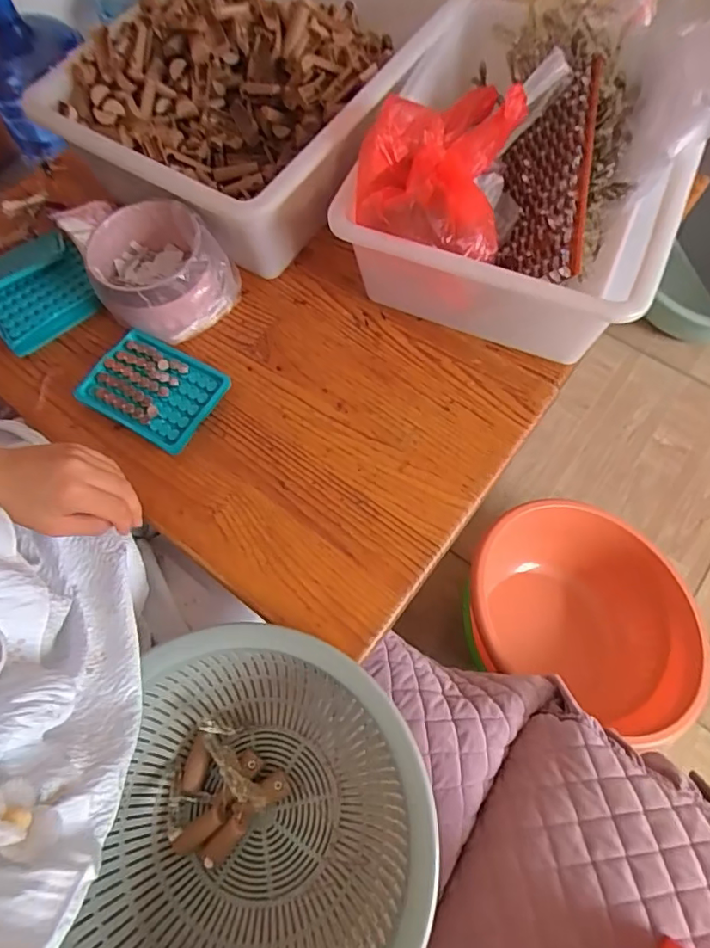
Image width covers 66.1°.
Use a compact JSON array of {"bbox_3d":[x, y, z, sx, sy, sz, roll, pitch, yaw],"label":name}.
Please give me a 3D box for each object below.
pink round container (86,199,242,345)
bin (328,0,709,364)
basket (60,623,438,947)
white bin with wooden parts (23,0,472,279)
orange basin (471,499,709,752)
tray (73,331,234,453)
[{"bbox_3d":[-0.199,-0.205,0.562,0.115,0.080,0.116,-1,69,3],"label":"pink round container"},{"bbox_3d":[0.174,-0.313,0.557,0.291,0.163,0.366,22,72,11],"label":"bin"},{"bbox_3d":[-0.074,0.273,0.429,0.250,0.123,0.279,14,70,8],"label":"basket"},{"bbox_3d":[-0.104,-0.445,0.628,0.319,0.146,0.426,29,73,13],"label":"white bin with wooden parts"},{"bbox_3d":[0.347,0.205,0.855,0.327,0.140,0.299,-1,69,3],"label":"orange basin"},{"bbox_3d":[-0.206,-0.085,0.554,0.129,0.023,0.094,28,73,13],"label":"tray"}]

